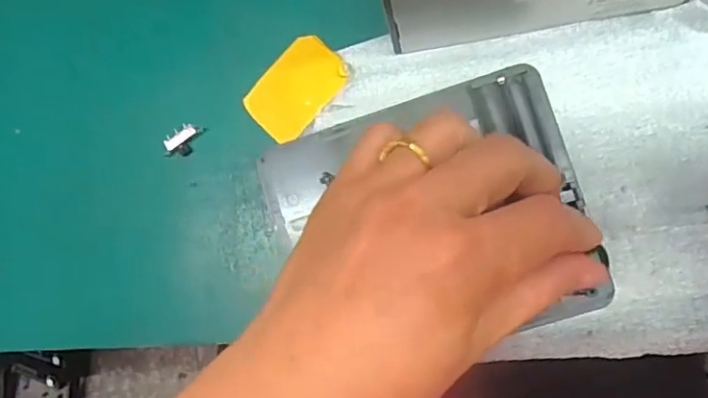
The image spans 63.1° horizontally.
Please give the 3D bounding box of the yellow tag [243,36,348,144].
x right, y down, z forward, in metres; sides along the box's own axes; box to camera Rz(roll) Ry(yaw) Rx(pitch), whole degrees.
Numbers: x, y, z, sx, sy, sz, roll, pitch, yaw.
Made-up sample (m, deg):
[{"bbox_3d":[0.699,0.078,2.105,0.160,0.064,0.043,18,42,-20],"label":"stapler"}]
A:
[{"bbox_3d":[-0.027,-0.052,0.273,0.034,0.004,0.048,44,95,13],"label":"yellow tag"}]

